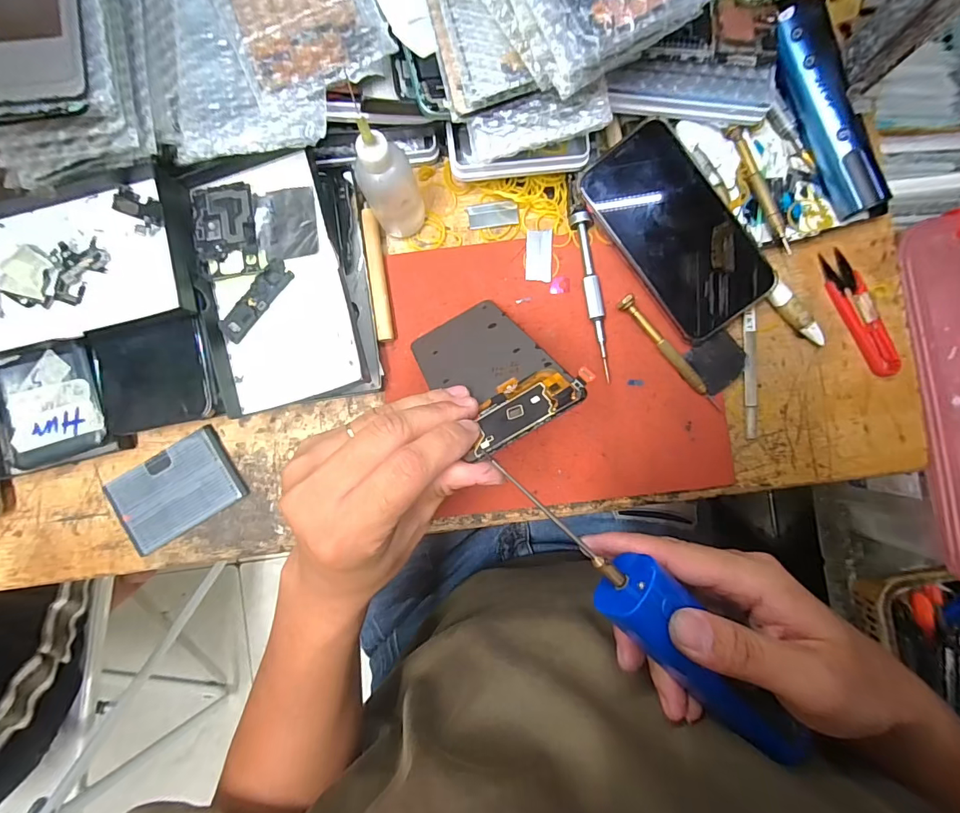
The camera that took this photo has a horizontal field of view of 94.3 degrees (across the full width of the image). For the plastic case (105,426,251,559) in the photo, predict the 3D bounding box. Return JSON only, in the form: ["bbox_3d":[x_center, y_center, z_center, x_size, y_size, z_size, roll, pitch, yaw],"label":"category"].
[{"bbox_3d":[-0.231,0.064,0.340,0.092,0.007,0.061,-32,89,0],"label":"plastic case"}]

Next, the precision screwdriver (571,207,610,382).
[{"bbox_3d":[0.086,-0.083,0.332,0.014,0.010,0.126,-11,89,0],"label":"precision screwdriver"}]

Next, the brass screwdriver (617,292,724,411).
[{"bbox_3d":[0.142,-0.040,0.330,0.010,0.012,0.107,-42,89,-1],"label":"brass screwdriver"}]

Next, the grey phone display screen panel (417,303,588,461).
[{"bbox_3d":[0.000,-0.027,0.276,0.069,0.146,0.004,-30,127,0],"label":"grey phone display screen panel"}]

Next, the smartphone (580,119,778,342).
[{"bbox_3d":[0.141,-0.125,0.319,0.074,0.006,0.148,-36,94,11],"label":"smartphone"}]

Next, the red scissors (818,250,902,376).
[{"bbox_3d":[0.293,-0.072,0.341,0.027,0.008,0.102,-22,89,0],"label":"red scissors"}]

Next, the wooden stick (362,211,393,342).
[{"bbox_3d":[-0.076,-0.098,0.332,0.011,0.008,0.096,-8,89,0],"label":"wooden stick"}]

